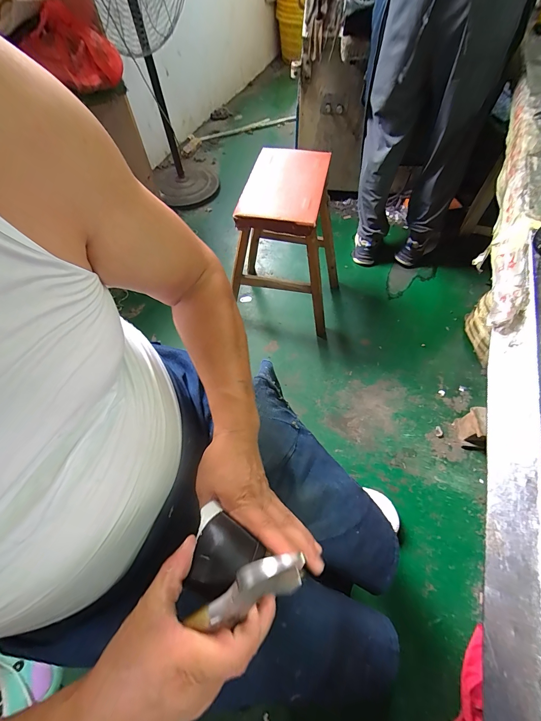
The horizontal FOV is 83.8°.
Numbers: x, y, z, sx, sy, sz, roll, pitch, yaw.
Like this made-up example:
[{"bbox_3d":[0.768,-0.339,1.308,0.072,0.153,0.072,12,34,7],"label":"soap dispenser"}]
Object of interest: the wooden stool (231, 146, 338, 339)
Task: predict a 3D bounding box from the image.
[{"bbox_3d":[0.068,-0.385,1.087,0.375,0.512,0.371,9,60,8],"label":"wooden stool"}]

